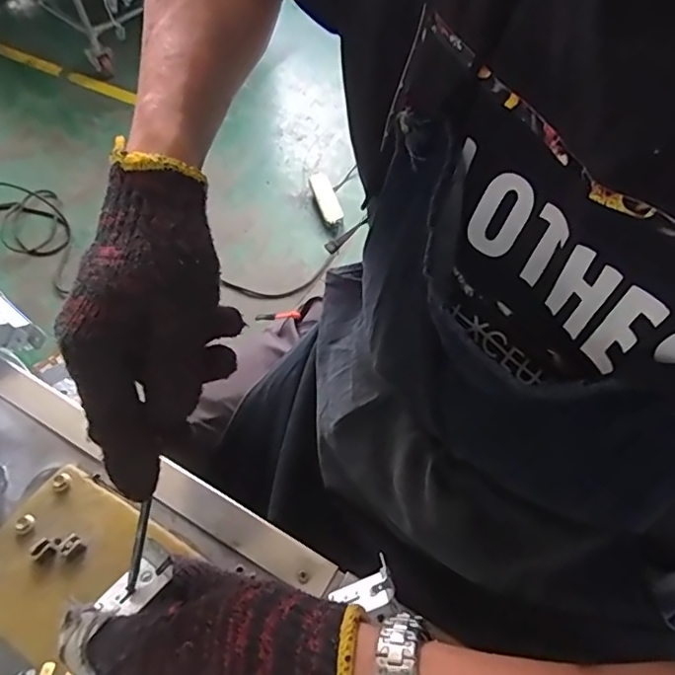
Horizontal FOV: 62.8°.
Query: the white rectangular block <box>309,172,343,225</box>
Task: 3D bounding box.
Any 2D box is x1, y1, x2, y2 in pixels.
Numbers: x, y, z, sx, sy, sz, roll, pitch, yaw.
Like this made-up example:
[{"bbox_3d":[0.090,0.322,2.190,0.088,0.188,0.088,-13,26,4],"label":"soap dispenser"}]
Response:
[{"bbox_3d":[-0.029,-0.387,1.526,0.052,0.024,0.157,-18,73,-9],"label":"white rectangular block"}]

